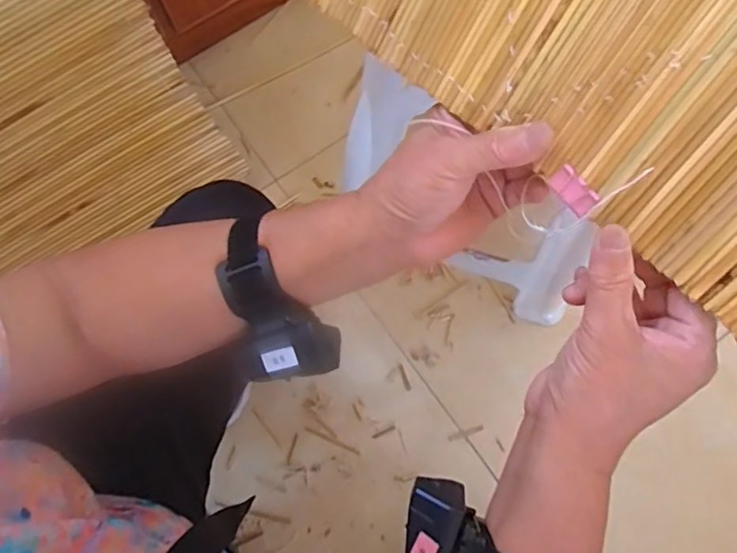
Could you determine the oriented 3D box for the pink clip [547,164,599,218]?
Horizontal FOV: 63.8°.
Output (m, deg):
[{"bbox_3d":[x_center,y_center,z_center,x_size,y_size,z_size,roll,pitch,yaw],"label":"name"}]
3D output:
[{"bbox_3d":[0.106,-0.045,0.305,0.025,0.016,0.008,52,42,6],"label":"pink clip"}]

